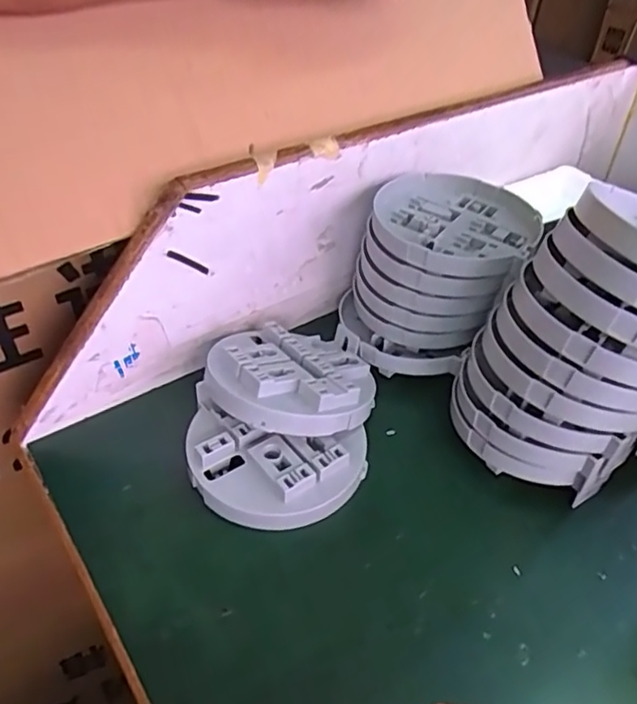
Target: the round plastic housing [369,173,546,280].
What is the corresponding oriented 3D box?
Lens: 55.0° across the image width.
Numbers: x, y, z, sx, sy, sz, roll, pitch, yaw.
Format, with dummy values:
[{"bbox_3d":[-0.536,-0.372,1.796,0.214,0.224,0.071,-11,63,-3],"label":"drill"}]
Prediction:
[{"bbox_3d":[0.089,-0.084,0.392,0.101,0.015,0.103,1,42,-2],"label":"round plastic housing"}]

